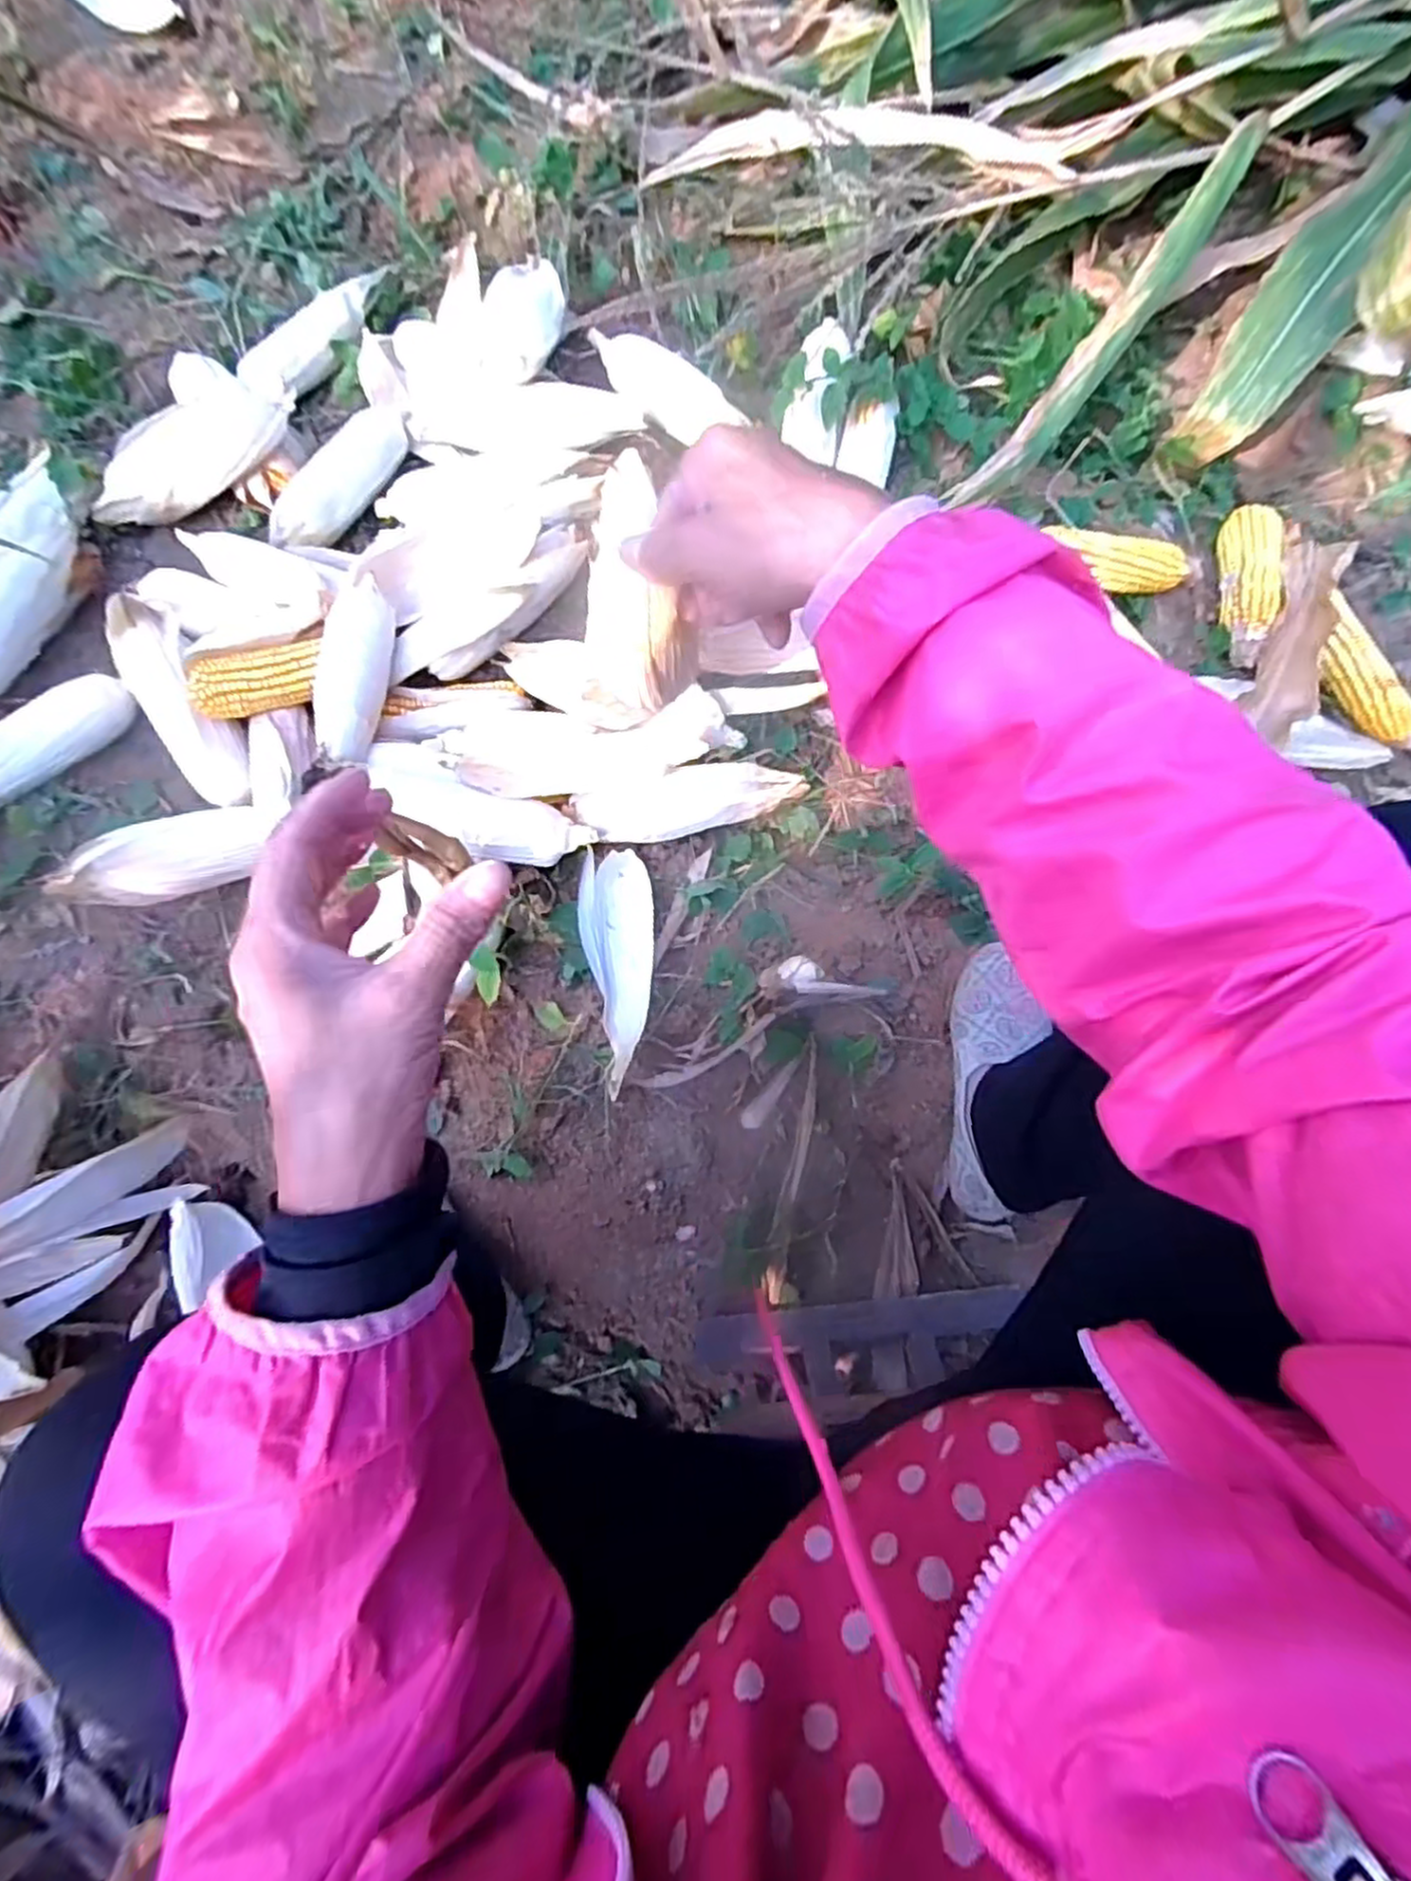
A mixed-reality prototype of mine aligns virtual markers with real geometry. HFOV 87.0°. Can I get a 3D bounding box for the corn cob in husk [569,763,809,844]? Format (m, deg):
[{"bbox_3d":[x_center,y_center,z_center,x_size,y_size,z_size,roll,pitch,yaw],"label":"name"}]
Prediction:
[{"bbox_3d":[-0.015,-0.131,0.708,0.214,0.046,0.058,-11,82,-5],"label":"corn cob in husk"}]

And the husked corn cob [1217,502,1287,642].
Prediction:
[{"bbox_3d":[0.544,-0.365,0.748,0.047,0.048,0.153,10,81,-2],"label":"husked corn cob"}]

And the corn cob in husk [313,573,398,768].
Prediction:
[{"bbox_3d":[-0.322,-0.246,0.677,0.056,0.056,0.178,10,81,-2],"label":"corn cob in husk"}]

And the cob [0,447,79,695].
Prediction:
[{"bbox_3d":[-0.686,-0.350,0.736,0.095,0.073,0.283,15,81,-1],"label":"cob"}]

